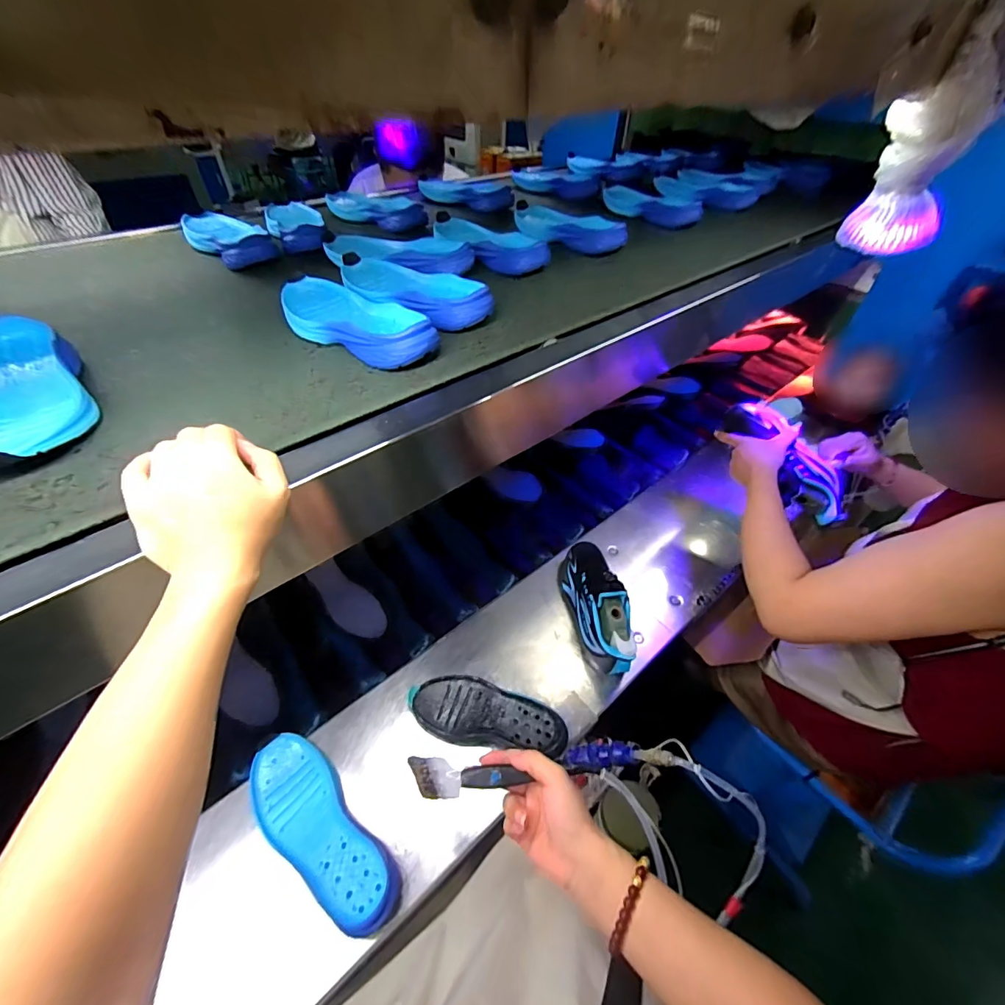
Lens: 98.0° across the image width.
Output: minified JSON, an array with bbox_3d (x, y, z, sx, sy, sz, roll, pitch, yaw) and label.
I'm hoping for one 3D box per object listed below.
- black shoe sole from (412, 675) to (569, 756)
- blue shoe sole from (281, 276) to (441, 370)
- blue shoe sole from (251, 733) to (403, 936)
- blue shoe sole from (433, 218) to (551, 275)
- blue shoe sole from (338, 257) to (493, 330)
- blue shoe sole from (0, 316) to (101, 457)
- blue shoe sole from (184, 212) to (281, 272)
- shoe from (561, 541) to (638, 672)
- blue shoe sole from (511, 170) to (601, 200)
[{"bbox_3d":[-0.021,0.293,0.601,0.210,0.037,0.080,9,46,7],"label":"black shoe sole"},{"bbox_3d":[-0.173,-0.213,0.513,0.239,0.038,0.098,28,51,23],"label":"blue shoe sole"},{"bbox_3d":[-0.211,0.377,0.505,0.229,0.033,0.079,35,54,28],"label":"blue shoe sole"},{"bbox_3d":[-0.032,-0.415,0.704,0.105,0.044,0.246,-24,51,-23],"label":"blue shoe sole"},{"bbox_3d":[-0.122,-0.269,0.558,0.240,0.039,0.091,29,51,24],"label":"blue shoe sole"},{"bbox_3d":[-0.431,-0.099,0.395,0.090,0.046,0.229,-23,51,-23],"label":"blue shoe sole"},{"bbox_3d":[-0.436,-0.418,0.694,0.096,0.036,0.203,-30,54,-28],"label":"blue shoe sole"},{"bbox_3d":[0.146,0.153,0.695,0.082,0.107,0.234,-1,46,-3],"label":"shoe"},{"bbox_3d":[0.111,-0.736,1.005,0.085,0.036,0.231,-34,56,-30],"label":"blue shoe sole"}]

